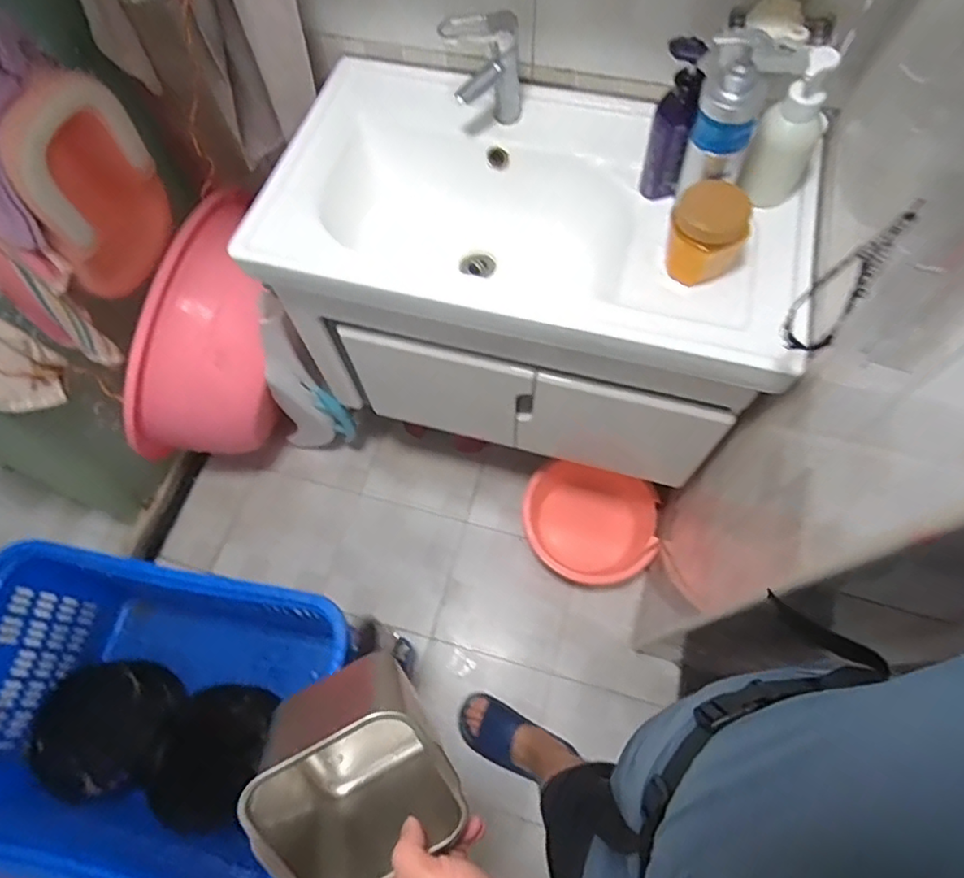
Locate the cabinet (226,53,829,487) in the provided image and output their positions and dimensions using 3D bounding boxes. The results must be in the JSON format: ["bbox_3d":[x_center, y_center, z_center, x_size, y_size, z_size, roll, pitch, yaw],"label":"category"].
[{"bbox_3d":[0.078,-0.276,1.058,0.799,0.459,0.452,14,67,8],"label":"cabinet"}]

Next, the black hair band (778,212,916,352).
[{"bbox_3d":[0.350,-0.144,0.557,0.040,0.194,0.053,-41,70,-15],"label":"black hair band"}]

